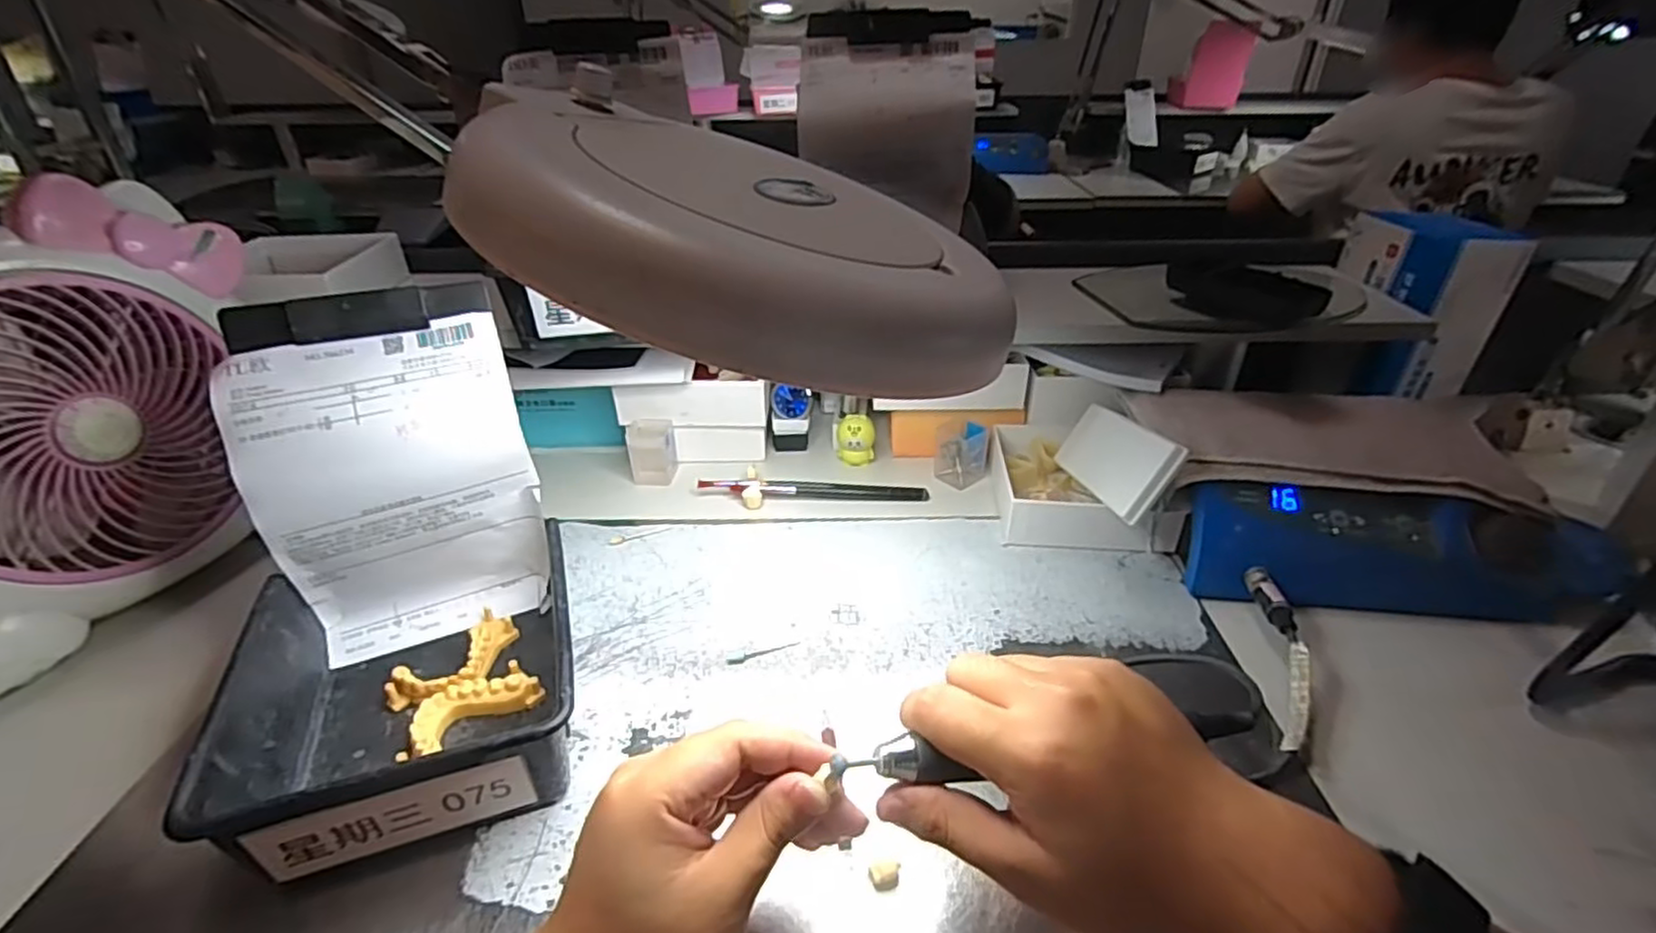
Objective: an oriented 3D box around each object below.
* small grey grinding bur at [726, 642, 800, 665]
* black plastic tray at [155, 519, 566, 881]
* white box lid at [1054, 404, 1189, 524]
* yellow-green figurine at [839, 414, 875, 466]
[{"bbox_3d":[-0.042,0.119,0.453,0.047,0.004,0.010,-6,32,-9],"label":"small grey grinding bur"},{"bbox_3d":[-0.225,0.122,0.391,0.161,0.067,0.163,-11,33,-16],"label":"black plastic tray"},{"bbox_3d":[0.211,-0.008,0.529,0.012,0.059,0.141,29,15,-9],"label":"white box lid"},{"bbox_3d":[0.025,-0.023,0.633,0.032,0.042,0.022,1,32,2],"label":"yellow-green figurine"}]

